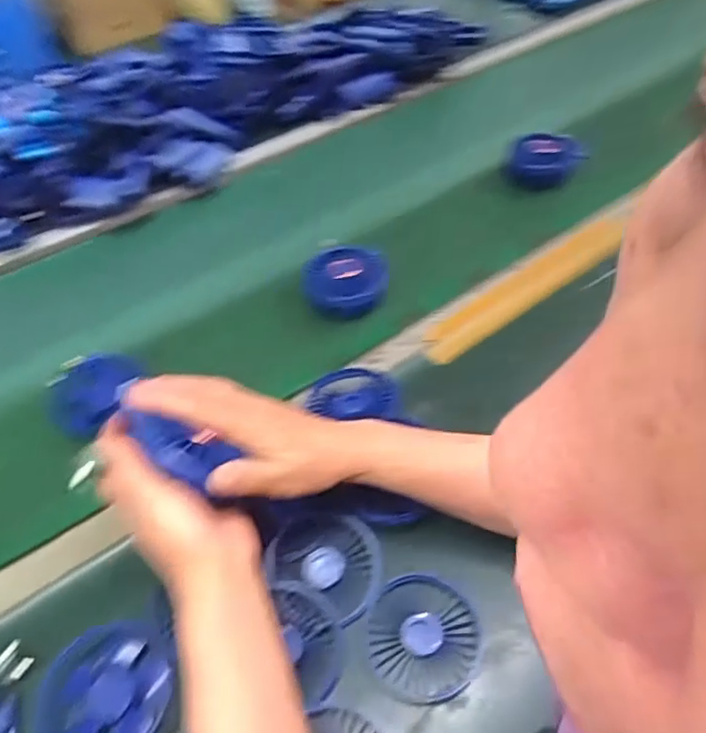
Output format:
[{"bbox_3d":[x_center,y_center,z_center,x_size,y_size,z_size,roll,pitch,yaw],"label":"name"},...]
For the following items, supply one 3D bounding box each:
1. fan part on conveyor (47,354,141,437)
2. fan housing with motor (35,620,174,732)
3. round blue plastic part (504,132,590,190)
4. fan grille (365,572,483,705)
[{"bbox_3d":[-0.268,0.023,0.610,0.078,0.027,0.089,34,59,29],"label":"fan part on conveyor"},{"bbox_3d":[-0.169,0.229,0.411,0.097,0.031,0.091,-2,49,3],"label":"fan housing with motor"},{"bbox_3d":[0.262,-0.285,0.813,0.090,0.034,0.095,-2,49,3],"label":"round blue plastic part"},{"bbox_3d":[0.054,0.204,0.451,0.083,0.010,0.089,-4,49,1],"label":"fan grille"}]

